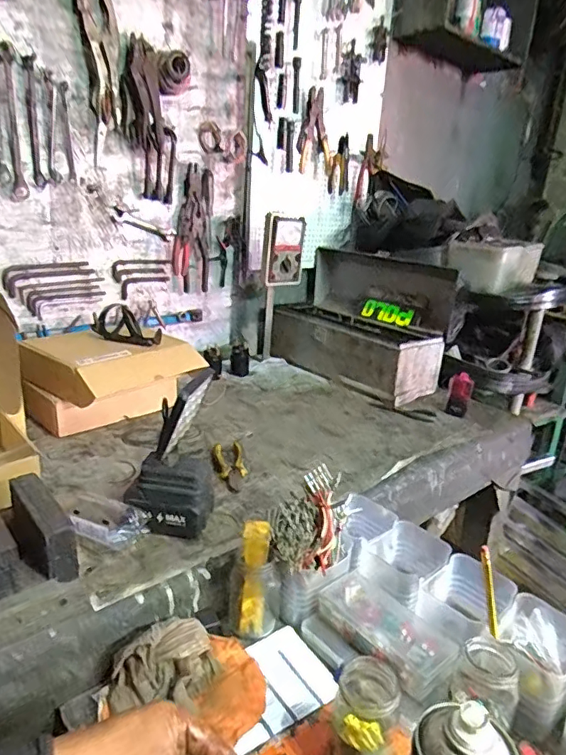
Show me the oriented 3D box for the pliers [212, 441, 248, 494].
[{"bbox_3d":[-0.092,0.145,0.899,0.051,0.019,0.159,0,20,-12],"label":"pliers"}]

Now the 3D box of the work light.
[{"bbox_3d":[-0.149,0.113,0.690,0.116,0.223,0.088,0,20,-12],"label":"work light"}]

